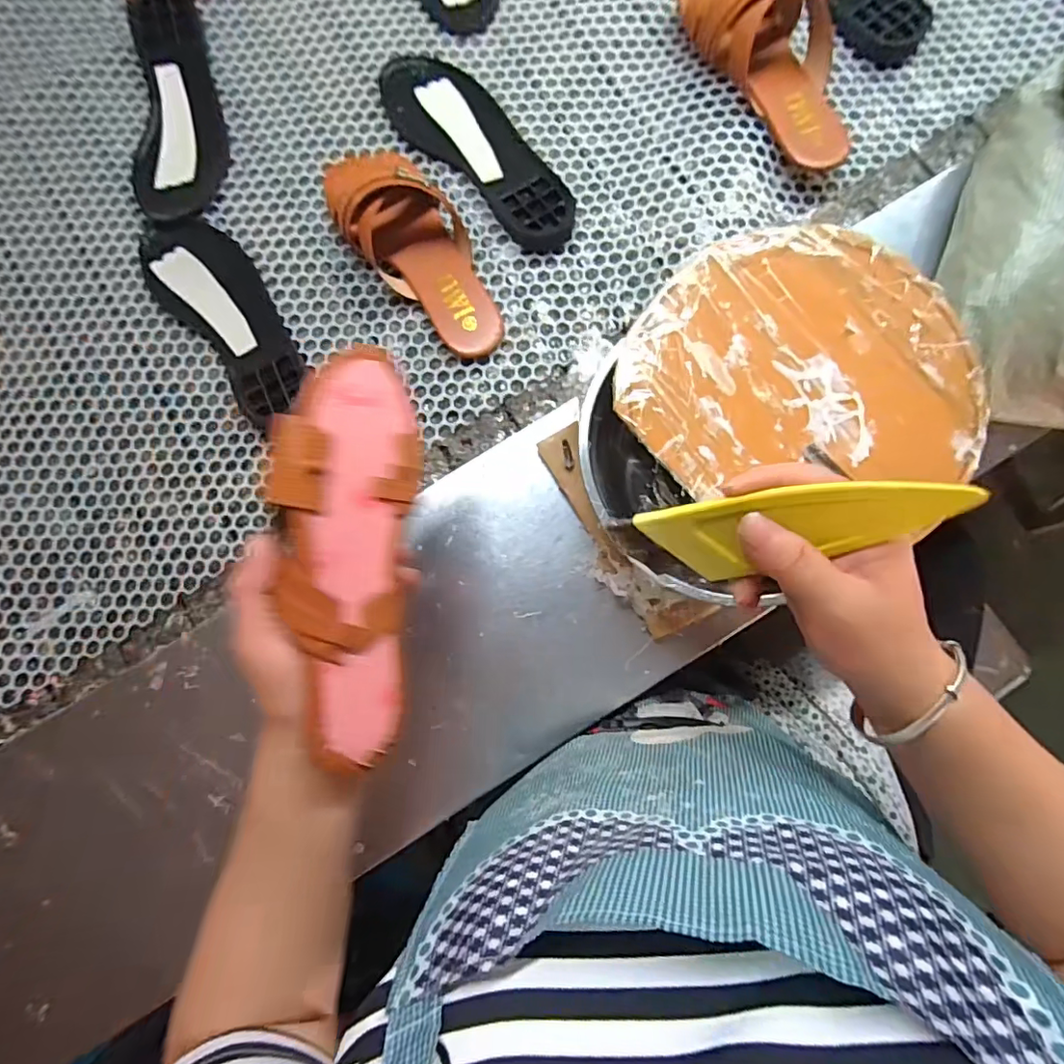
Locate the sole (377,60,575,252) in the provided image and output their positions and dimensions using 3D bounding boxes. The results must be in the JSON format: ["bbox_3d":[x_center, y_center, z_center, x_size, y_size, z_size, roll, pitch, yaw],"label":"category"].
[{"bbox_3d":[-0.050,-0.364,0.516,0.077,0.020,0.247,-40,82,-4],"label":"sole"}]

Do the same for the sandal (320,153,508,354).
[{"bbox_3d":[-0.110,-0.265,0.483,0.091,0.061,0.245,-34,81,-3],"label":"sandal"}]

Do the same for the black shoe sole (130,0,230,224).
[{"bbox_3d":[-0.353,-0.423,0.537,0.082,0.025,0.244,-9,81,0],"label":"black shoe sole"}]

